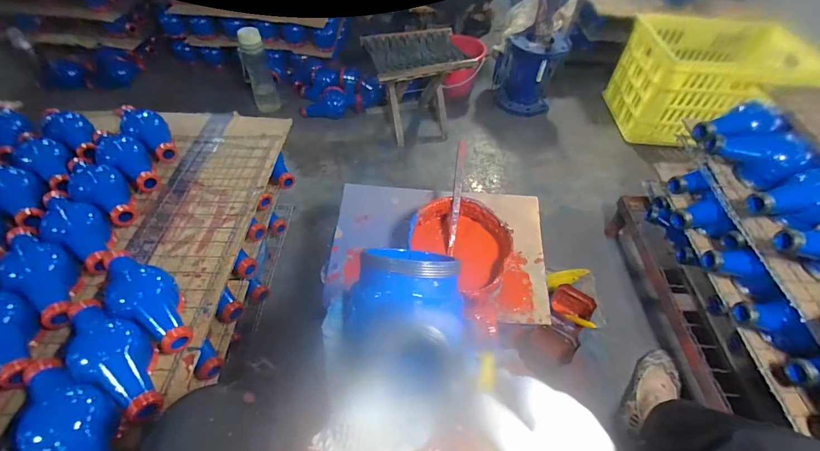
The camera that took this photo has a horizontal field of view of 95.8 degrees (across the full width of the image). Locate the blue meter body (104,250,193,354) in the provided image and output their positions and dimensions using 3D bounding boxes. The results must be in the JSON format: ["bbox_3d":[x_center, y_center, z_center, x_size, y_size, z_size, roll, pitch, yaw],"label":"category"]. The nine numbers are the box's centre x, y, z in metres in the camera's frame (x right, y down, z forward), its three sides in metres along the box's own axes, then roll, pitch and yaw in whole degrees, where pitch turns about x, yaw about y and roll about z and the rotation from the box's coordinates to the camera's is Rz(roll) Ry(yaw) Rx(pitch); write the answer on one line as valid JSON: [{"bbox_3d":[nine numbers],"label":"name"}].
[{"bbox_3d":[-0.430,0.113,0.602,0.230,0.073,0.088,30,56,21],"label":"blue meter body"}]

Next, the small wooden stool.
[{"bbox_3d":[0.016,-0.470,1.258,0.297,0.266,0.237,-13,52,-13],"label":"small wooden stool"}]

